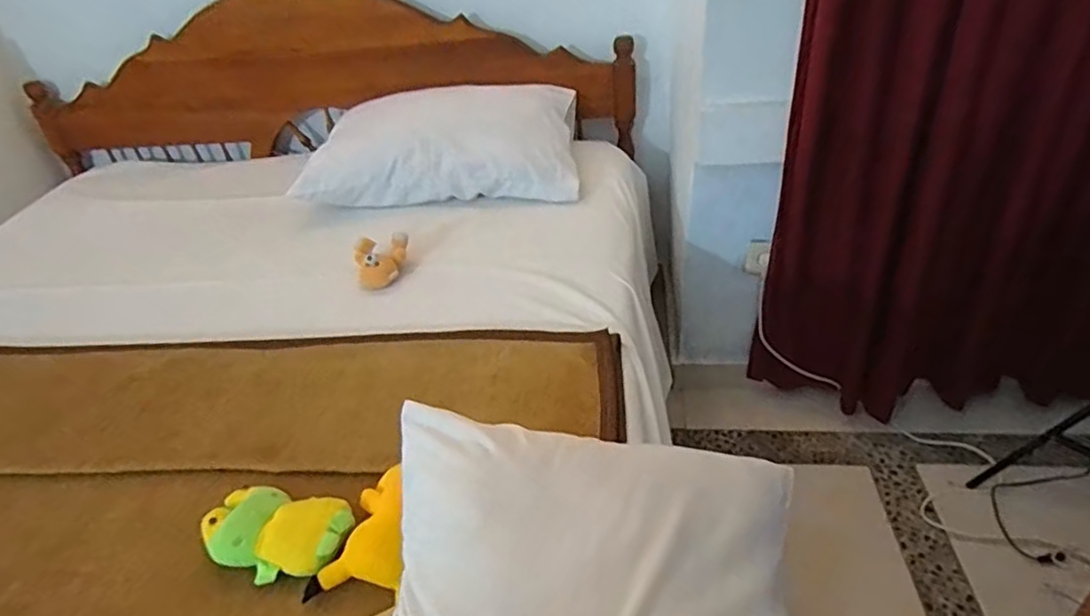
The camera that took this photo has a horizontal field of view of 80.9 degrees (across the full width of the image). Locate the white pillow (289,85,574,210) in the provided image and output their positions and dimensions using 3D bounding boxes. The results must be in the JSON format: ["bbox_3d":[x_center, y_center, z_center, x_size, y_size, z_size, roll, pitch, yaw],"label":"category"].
[{"bbox_3d":[-0.247,-0.428,1.593,0.643,0.199,0.397,-1,36,7],"label":"white pillow"}]

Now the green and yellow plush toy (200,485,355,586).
[{"bbox_3d":[-0.328,0.279,0.784,0.192,0.051,0.097,5,37,14],"label":"green and yellow plush toy"}]

